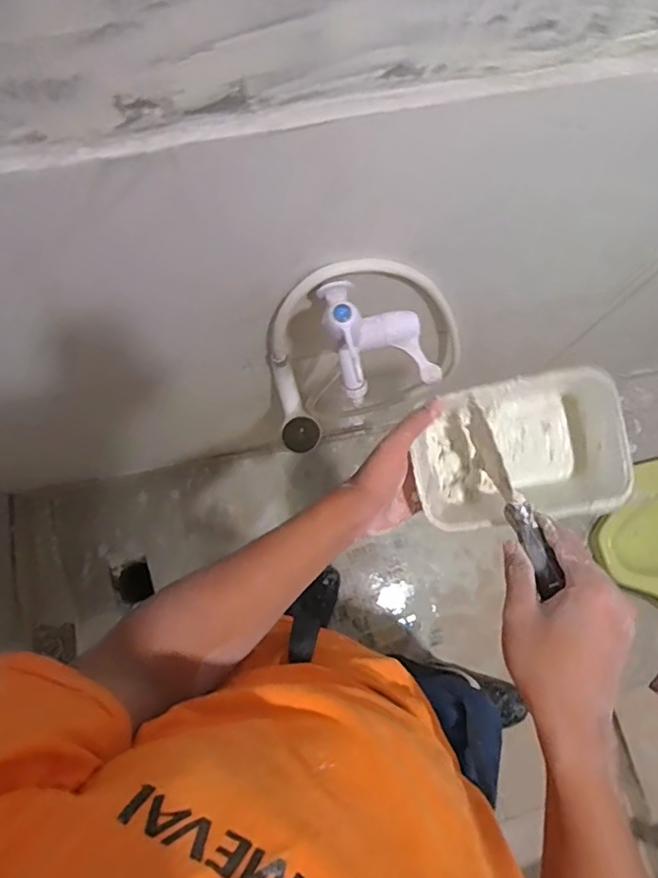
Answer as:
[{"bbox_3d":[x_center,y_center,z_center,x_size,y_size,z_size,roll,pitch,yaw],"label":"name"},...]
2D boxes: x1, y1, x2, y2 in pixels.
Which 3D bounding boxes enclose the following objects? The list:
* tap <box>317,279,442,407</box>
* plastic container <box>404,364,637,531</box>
[{"bbox_3d":[0.050,-0.117,0.573,0.103,0.096,0.144,-25,81,-5],"label":"tap"},{"bbox_3d":[0.163,0.016,0.494,0.166,0.094,0.118,-11,80,-3],"label":"plastic container"}]

